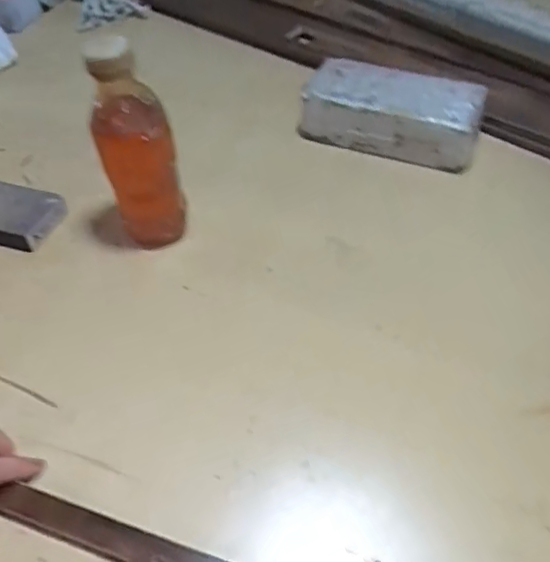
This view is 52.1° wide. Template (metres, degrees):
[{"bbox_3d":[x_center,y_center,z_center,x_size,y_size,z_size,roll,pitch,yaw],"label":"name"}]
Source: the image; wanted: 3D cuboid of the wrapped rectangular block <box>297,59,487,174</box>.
[{"bbox_3d":[0.137,-0.204,0.680,0.219,0.060,0.105,18,52,17],"label":"wrapped rectangular block"}]

